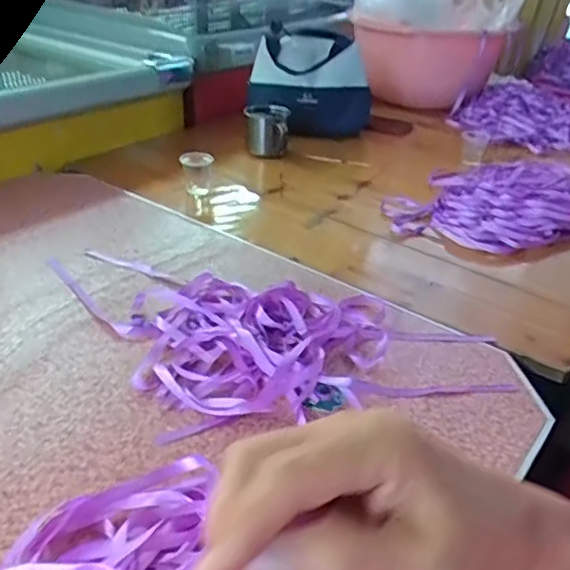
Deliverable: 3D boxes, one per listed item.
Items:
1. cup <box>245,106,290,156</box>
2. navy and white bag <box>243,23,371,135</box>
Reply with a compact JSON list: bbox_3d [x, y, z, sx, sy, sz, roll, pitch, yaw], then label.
[{"bbox_3d":[-0.036,-0.298,1.106,0.083,0.080,0.104,5,33,3],"label":"cup"},{"bbox_3d":[0.057,-0.442,1.247,0.248,0.196,0.143,20,36,24],"label":"navy and white bag"}]

